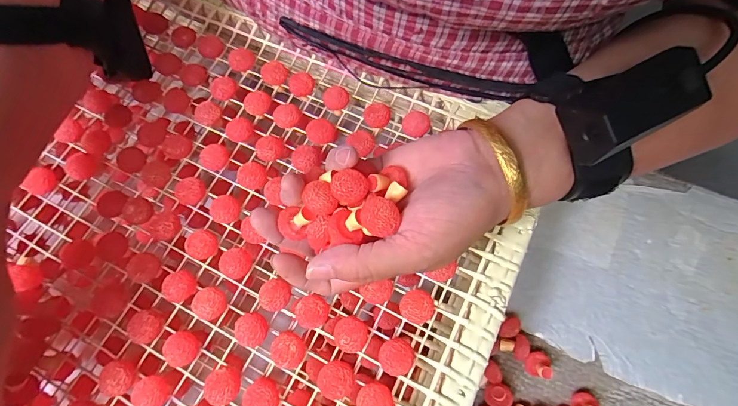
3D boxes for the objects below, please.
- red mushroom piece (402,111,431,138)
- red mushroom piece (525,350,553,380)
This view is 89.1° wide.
[{"bbox_3d":[0.036,-0.061,0.292,0.021,0.011,0.018,6,68,3],"label":"red mushroom piece"},{"bbox_3d":[0.148,0.141,0.329,0.018,0.023,0.021,18,70,9],"label":"red mushroom piece"}]

